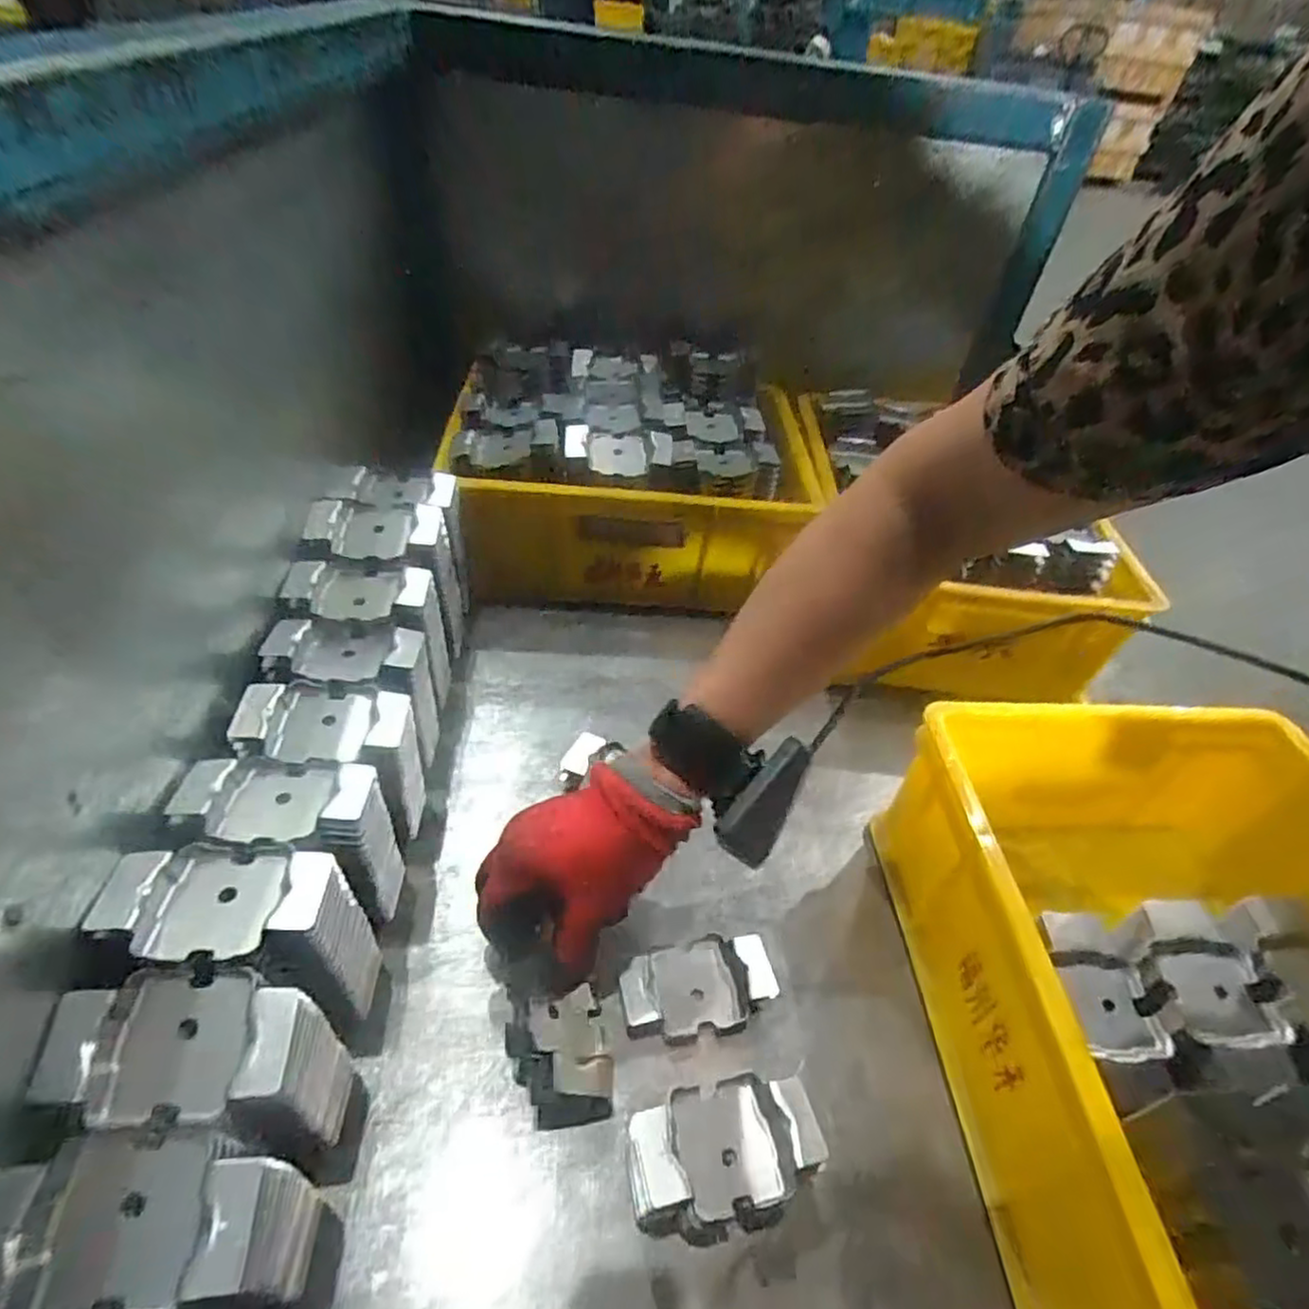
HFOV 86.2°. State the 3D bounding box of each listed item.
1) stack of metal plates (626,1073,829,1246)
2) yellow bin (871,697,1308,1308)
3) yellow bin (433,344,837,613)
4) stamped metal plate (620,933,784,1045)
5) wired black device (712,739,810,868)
[{"bbox_3d":[0.032,0.249,0.350,0.094,0.061,0.062,-5,46,-13],"label":"stack of metal plates"},{"bbox_3d":[0.305,0.198,0.388,0.273,0.133,0.340,2,45,-6],"label":"yellow bin"},{"bbox_3d":[-0.026,-0.173,0.692,0.305,0.162,0.227,-1,45,-9],"label":"yellow bin"},{"bbox_3d":[0.026,0.198,0.420,0.089,0.023,0.053,-3,45,-11],"label":"stamped metal plate"},{"bbox_3d":[0.062,0.079,0.385,0.028,0.018,0.071,29,73,20],"label":"wired black device"}]

